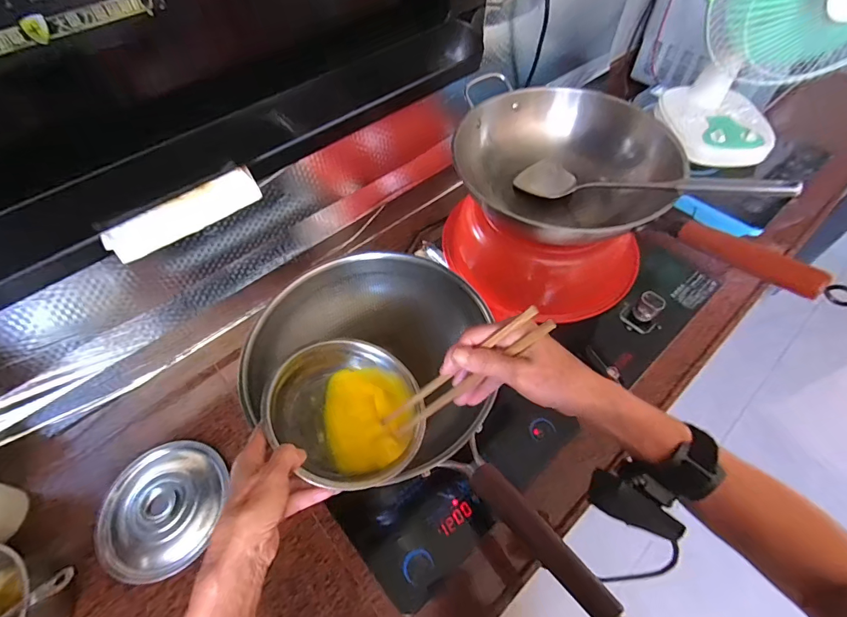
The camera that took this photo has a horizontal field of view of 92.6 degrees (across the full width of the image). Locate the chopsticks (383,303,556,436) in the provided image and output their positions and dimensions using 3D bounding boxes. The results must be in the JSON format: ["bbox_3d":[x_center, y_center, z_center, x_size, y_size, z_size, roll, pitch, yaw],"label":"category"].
[{"bbox_3d":[0.031,0.061,0.355,0.029,0.198,0.024,13,47,-37],"label":"chopsticks"}]

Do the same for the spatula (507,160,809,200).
[{"bbox_3d":[0.304,-0.198,0.616,0.039,0.056,0.418,-35,31,-20],"label":"spatula"}]

